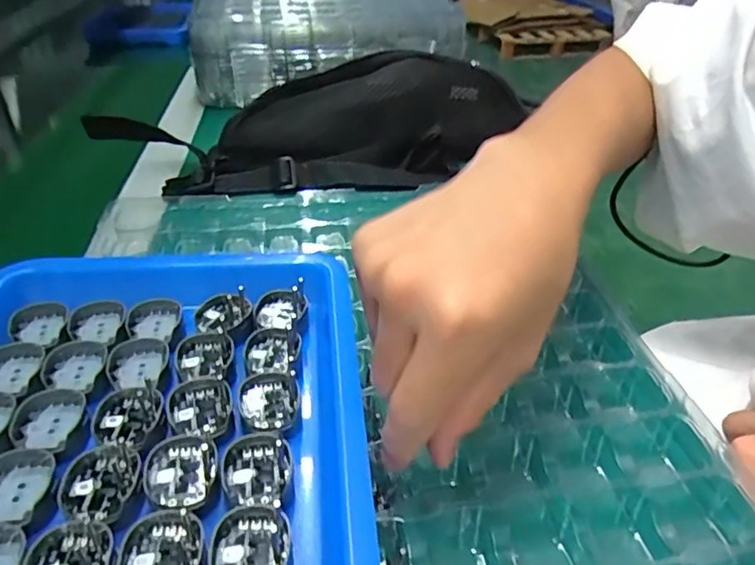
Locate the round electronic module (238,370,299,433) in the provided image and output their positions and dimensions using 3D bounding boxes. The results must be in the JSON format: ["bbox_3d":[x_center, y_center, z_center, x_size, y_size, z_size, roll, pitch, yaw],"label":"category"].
[{"bbox_3d":[-0.045,0.048,0.229,0.024,0.004,0.031,-4,36,-7],"label":"round electronic module"}]

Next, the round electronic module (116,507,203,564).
[{"bbox_3d":[-0.068,0.085,0.176,0.024,0.004,0.030,7,36,9],"label":"round electronic module"}]

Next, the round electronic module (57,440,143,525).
[{"bbox_3d":[-0.097,0.069,0.196,0.024,0.004,0.030,7,36,10],"label":"round electronic module"}]

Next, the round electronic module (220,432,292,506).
[{"bbox_3d":[-0.044,0.067,0.202,0.025,0.005,0.027,0,36,0],"label":"round electronic module"}]

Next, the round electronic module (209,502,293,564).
[{"bbox_3d":[-0.040,0.084,0.178,0.025,0.004,0.029,-7,36,-10],"label":"round electronic module"}]

